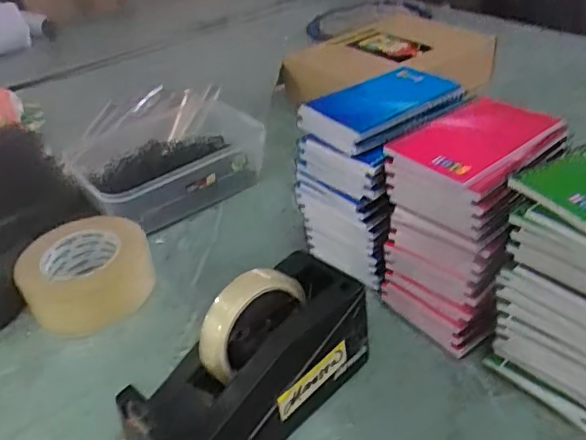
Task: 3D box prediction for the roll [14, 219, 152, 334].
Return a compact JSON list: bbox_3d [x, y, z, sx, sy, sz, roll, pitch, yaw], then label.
[{"bbox_3d":[-0.220,0.058,0.623,0.128,0.054,0.117,-4,36,3],"label":"roll"}]

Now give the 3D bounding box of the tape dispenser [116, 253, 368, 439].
[{"bbox_3d":[-0.031,0.111,0.446,0.077,0.124,0.199,27,47,36],"label":"tape dispenser"}]

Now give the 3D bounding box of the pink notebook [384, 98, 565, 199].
[{"bbox_3d":[0.160,-0.070,0.495,0.146,0.012,0.088,-31,43,-28],"label":"pink notebook"}]

